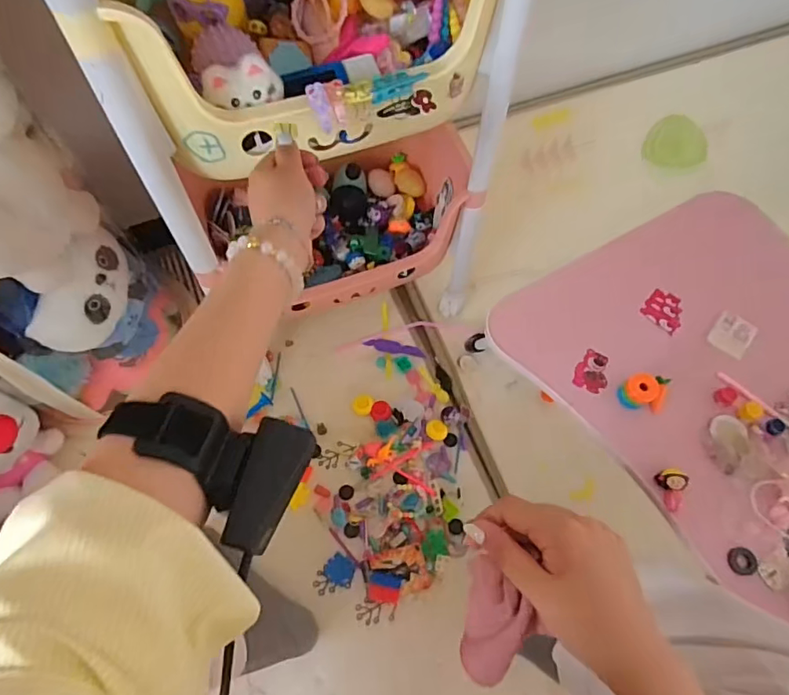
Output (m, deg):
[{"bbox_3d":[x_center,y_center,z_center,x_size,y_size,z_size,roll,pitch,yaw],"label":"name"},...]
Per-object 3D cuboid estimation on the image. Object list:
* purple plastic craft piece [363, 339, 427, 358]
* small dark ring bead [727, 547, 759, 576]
[{"bbox_3d":[0.001,0.001,0.846,0.096,0.006,0.022,9,66,2],"label":"purple plastic craft piece"},{"bbox_3d":[0.322,0.197,0.487,0.024,0.007,0.024,-2,66,-2],"label":"small dark ring bead"}]

